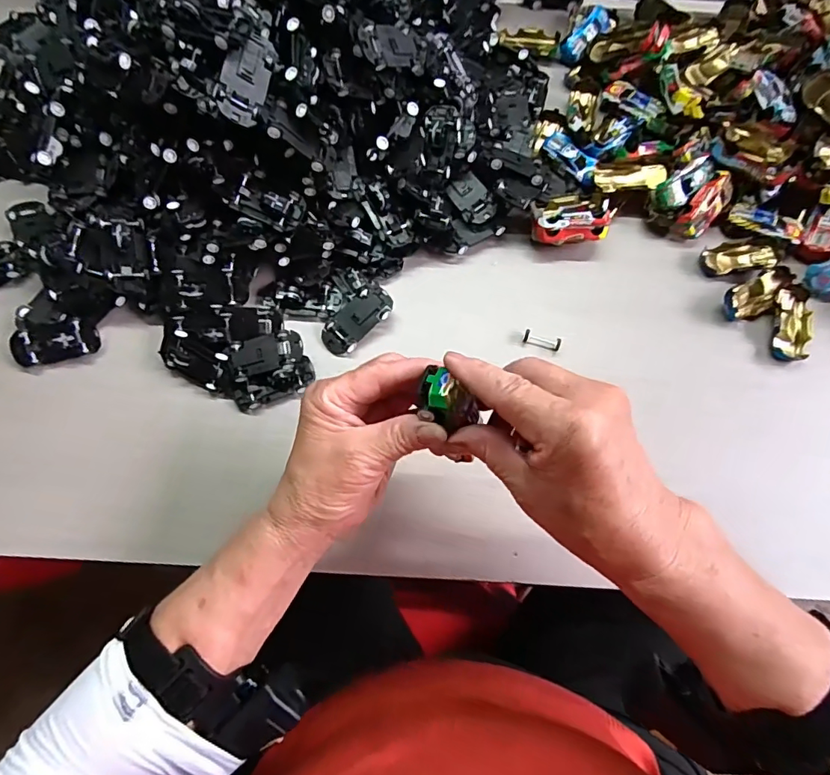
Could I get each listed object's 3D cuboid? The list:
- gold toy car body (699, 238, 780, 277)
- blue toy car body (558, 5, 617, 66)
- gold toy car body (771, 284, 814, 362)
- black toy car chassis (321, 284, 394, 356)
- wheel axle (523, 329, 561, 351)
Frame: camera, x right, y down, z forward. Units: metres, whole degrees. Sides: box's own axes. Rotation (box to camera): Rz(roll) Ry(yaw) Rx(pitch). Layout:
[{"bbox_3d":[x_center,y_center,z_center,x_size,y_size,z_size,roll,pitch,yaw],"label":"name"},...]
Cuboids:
[{"bbox_3d":[0.284,-0.113,0.430,0.060,0.014,0.033,-11,71,-5],"label":"gold toy car body"},{"bbox_3d":[0.179,-0.364,0.507,0.028,0.015,0.067,43,88,13],"label":"blue toy car body"},{"bbox_3d":[0.316,-0.054,0.410,0.029,0.015,0.064,11,70,3],"label":"gold toy car body"},{"bbox_3d":[-0.048,-0.056,0.406,0.033,0.009,0.065,43,89,18],"label":"black toy car chassis"},{"bbox_3d":[0.105,-0.039,0.406,0.030,0.012,0.010,17,71,5],"label":"wheel axle"}]

